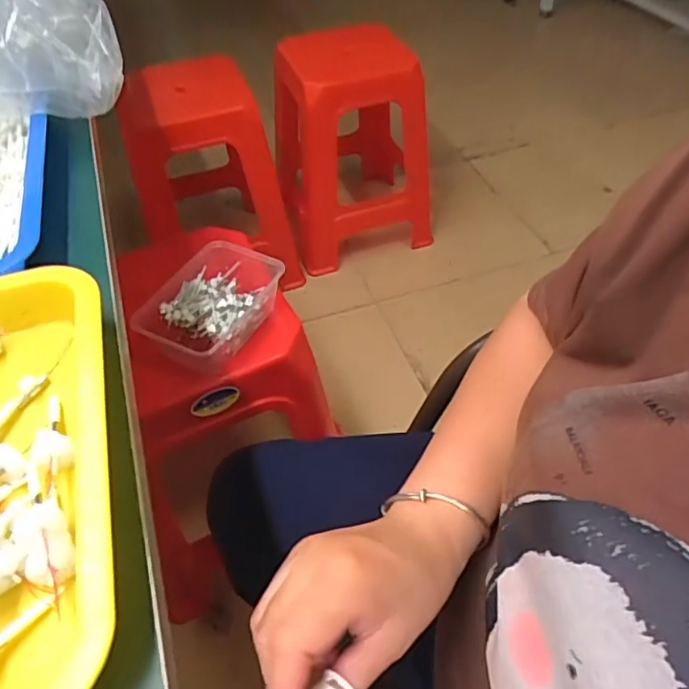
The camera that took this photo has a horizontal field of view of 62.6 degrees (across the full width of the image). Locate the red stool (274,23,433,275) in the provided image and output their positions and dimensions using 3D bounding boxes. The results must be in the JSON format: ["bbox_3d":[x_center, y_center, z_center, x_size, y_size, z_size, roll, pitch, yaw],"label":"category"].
[{"bbox_3d":[0.010,-0.502,1.455,0.356,0.458,0.334,-13,49,-9],"label":"red stool"}]

